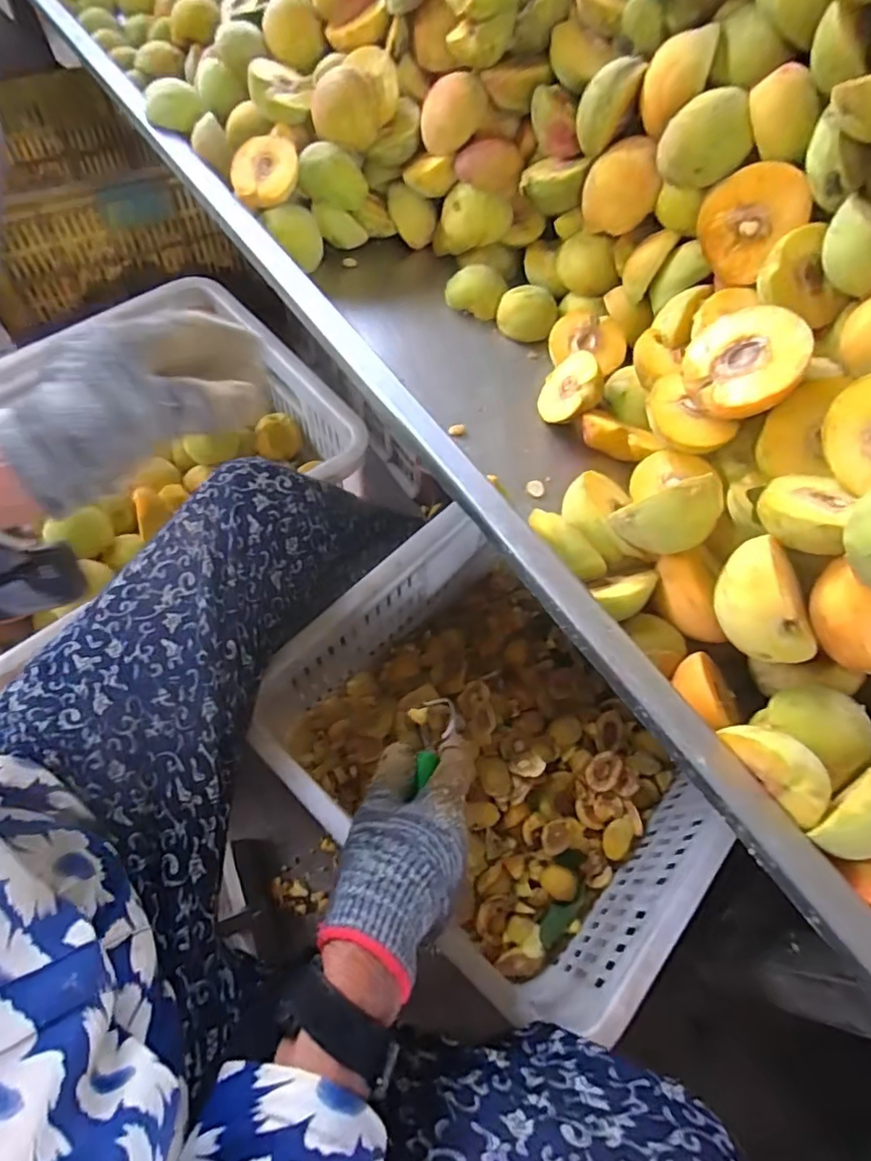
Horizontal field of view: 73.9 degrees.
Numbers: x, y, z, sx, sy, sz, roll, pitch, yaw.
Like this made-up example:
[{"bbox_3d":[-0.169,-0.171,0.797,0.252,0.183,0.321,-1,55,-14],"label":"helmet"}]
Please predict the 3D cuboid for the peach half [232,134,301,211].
[{"bbox_3d":[-0.143,-0.349,0.500,0.056,0.023,0.052,-14,89,10],"label":"peach half"}]

